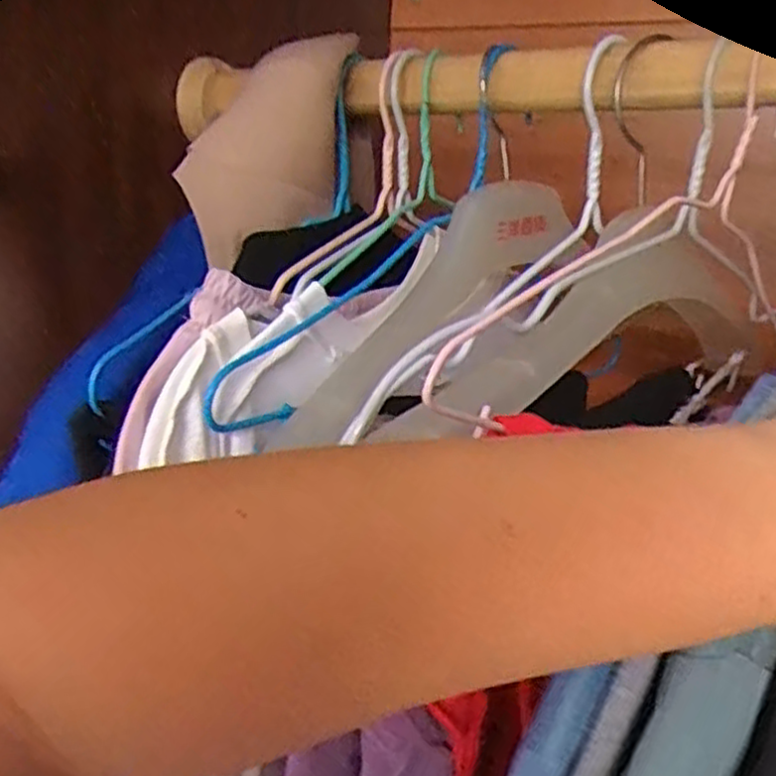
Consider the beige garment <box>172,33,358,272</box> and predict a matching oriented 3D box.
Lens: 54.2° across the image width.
[{"bbox_3d":[-0.074,-0.146,0.467,0.036,0.144,0.123,13,17,32],"label":"beige garment"}]

